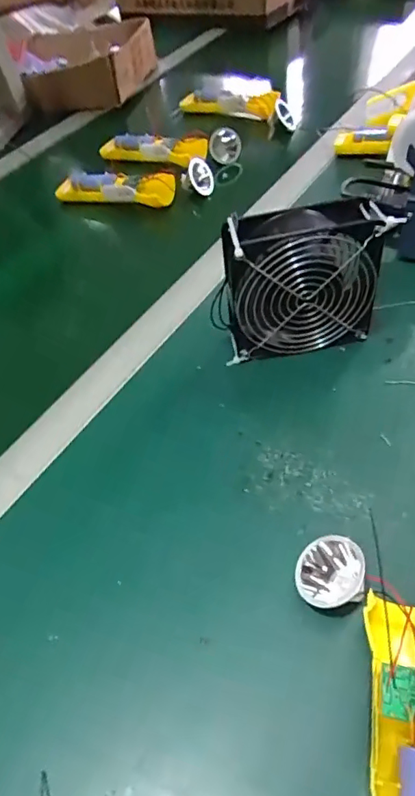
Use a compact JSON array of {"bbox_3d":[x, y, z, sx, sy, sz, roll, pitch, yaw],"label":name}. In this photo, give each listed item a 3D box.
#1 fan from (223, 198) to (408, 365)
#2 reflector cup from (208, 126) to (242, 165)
[{"bbox_3d":[0.078,-0.098,0.444,0.129,0.119,0.055,-11,49,-1],"label":"fan"},{"bbox_3d":[0.027,-0.365,0.746,0.044,0.043,0.032,6,51,13],"label":"reflector cup"}]

